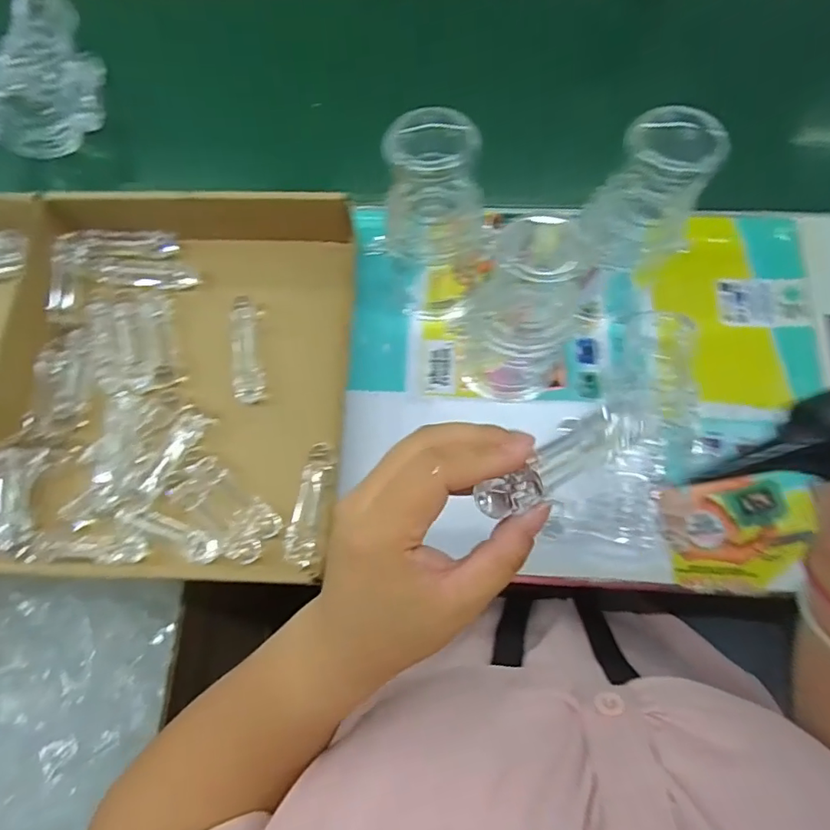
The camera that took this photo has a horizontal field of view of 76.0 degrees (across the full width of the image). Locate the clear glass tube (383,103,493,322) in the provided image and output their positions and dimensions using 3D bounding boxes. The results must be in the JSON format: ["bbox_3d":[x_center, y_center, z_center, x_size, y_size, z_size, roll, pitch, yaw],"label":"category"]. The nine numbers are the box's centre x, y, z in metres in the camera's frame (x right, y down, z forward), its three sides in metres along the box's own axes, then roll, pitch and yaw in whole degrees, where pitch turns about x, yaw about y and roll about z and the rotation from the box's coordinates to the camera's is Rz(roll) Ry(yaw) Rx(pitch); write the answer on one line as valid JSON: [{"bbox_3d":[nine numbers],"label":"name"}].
[{"bbox_3d":[0.016,-0.130,0.392,0.069,0.170,0.057,-2,73,1],"label":"clear glass tube"}]

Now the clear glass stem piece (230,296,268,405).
[{"bbox_3d":[-0.145,-0.057,0.453,0.024,0.018,0.091,-11,73,-1],"label":"clear glass stem piece"}]

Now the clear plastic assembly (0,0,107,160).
[{"bbox_3d":[-0.384,-0.359,0.540,0.132,0.051,0.196,-9,73,-1],"label":"clear plastic assembly"}]

